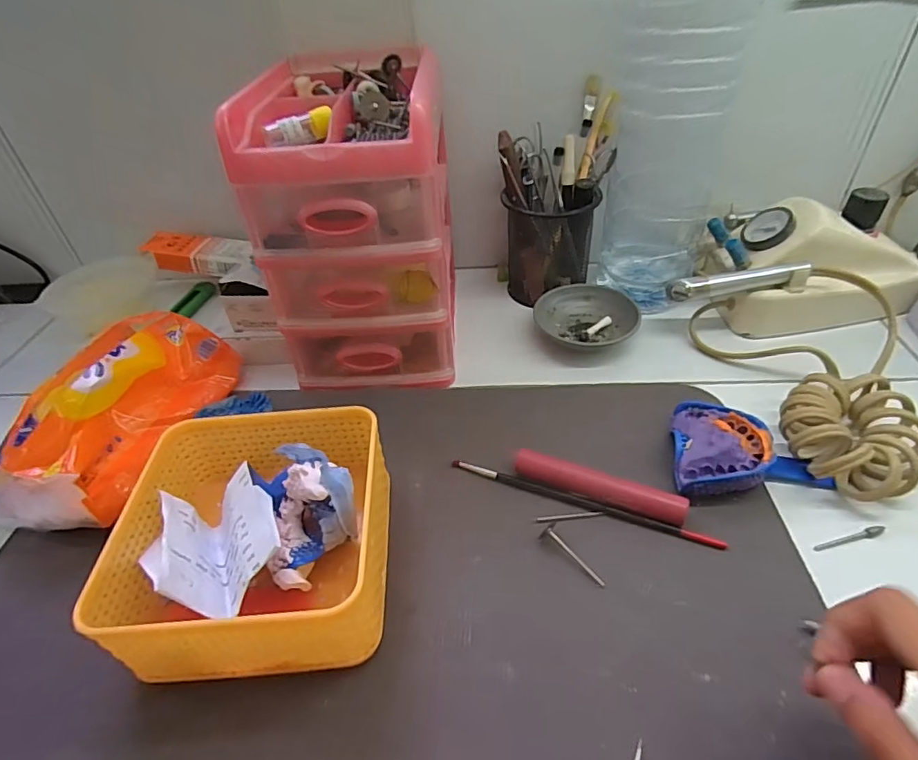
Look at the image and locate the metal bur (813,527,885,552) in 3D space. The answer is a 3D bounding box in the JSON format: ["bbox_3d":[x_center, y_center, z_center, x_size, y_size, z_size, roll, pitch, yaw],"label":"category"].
[{"bbox_3d":[0.228,0.093,0.304,0.045,0.004,0.005,-12,42,-8],"label":"metal bur"}]

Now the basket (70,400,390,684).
[{"bbox_3d":[-0.108,0.085,0.292,0.130,0.066,0.137,-6,42,-1],"label":"basket"}]

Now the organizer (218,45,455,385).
[{"bbox_3d":[-0.075,-0.122,0.420,0.128,0.205,0.159,-3,42,2],"label":"organizer"}]

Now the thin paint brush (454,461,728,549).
[{"bbox_3d":[0.076,0.076,0.332,0.169,0.004,0.007,14,45,20],"label":"thin paint brush"}]

